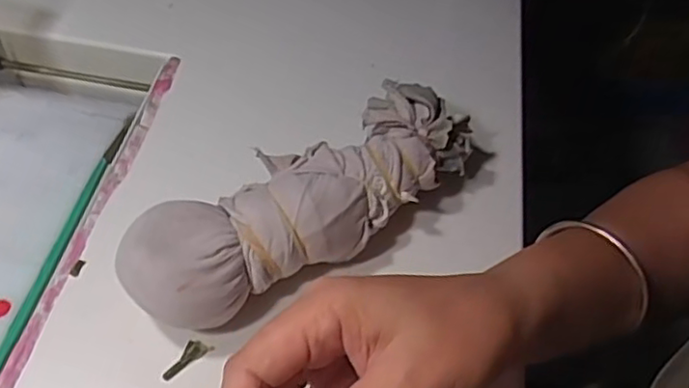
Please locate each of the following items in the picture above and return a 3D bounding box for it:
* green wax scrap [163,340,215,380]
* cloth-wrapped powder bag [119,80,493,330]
[{"bbox_3d":[-0.081,0.083,0.324,0.028,0.004,0.010,-36,63,-28],"label":"green wax scrap"},{"bbox_3d":[-0.009,0.001,0.361,0.238,0.057,0.070,-33,62,-26],"label":"cloth-wrapped powder bag"}]

